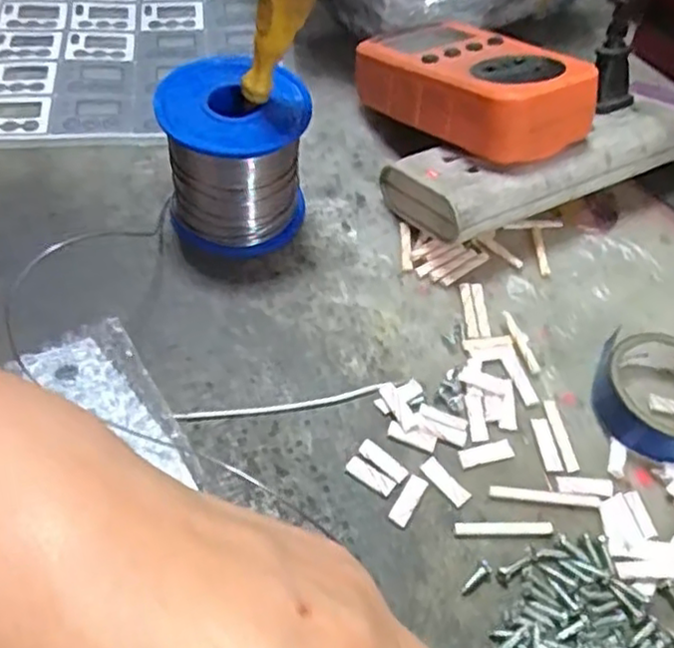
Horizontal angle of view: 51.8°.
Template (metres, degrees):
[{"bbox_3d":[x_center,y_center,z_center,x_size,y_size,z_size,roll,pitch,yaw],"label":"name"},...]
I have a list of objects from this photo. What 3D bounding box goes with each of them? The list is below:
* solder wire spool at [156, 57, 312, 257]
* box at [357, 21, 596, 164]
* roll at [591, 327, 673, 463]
[{"bbox_3d":[-0.046,-0.077,0.320,0.064,0.065,0.064,7,53,0],"label":"solder wire spool"},{"bbox_3d":[0.069,-0.124,0.355,0.066,0.037,0.128,-26,43,-22],"label":"box"},{"bbox_3d":[0.136,0.031,0.286,0.053,0.019,0.052,9,53,2],"label":"roll"}]

